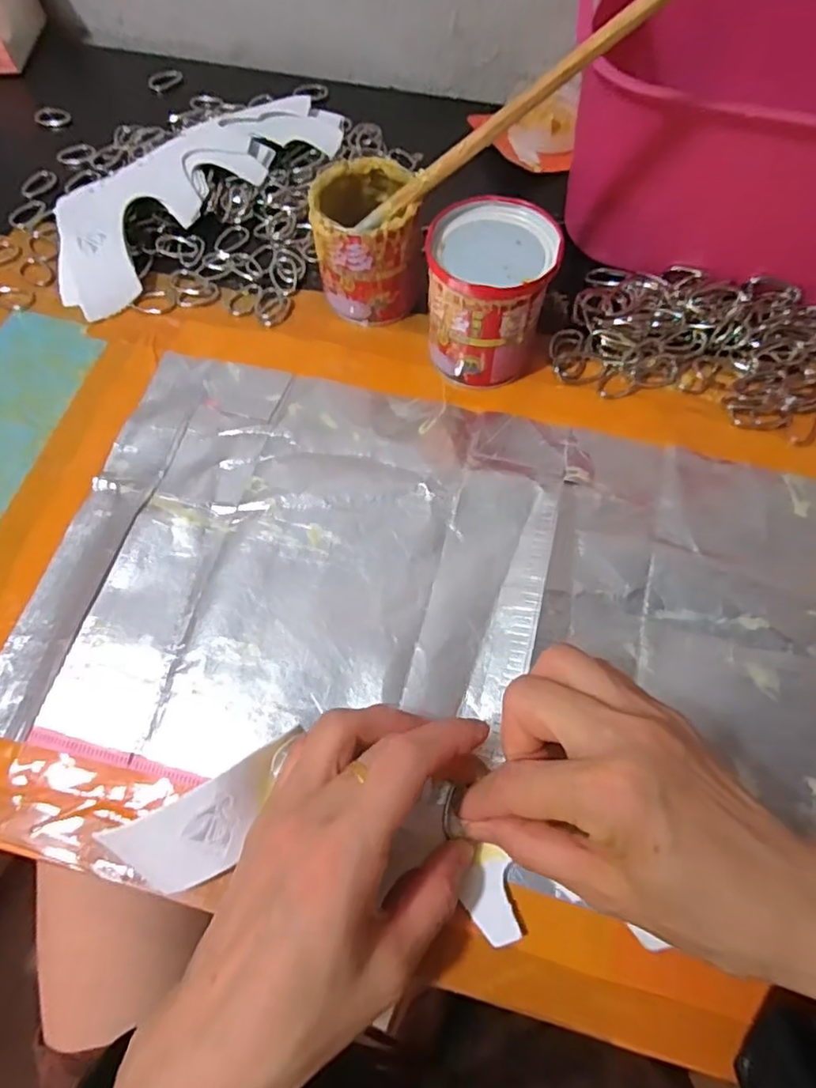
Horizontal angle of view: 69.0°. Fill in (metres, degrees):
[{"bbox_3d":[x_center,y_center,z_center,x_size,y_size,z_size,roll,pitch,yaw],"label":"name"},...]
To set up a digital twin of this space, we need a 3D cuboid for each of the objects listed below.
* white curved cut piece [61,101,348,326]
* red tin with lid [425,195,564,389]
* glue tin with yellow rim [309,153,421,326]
[{"bbox_3d":[-0.146,-0.247,0.408,0.077,0.016,0.231,45,73,1],"label":"white curved cut piece"},{"bbox_3d":[0.045,-0.139,0.340,0.065,0.075,0.068,0,67,0],"label":"red tin with lid"},{"bbox_3d":[-0.025,-0.185,0.365,0.058,0.067,0.068,-3,67,-1],"label":"glue tin with yellow rim"}]

